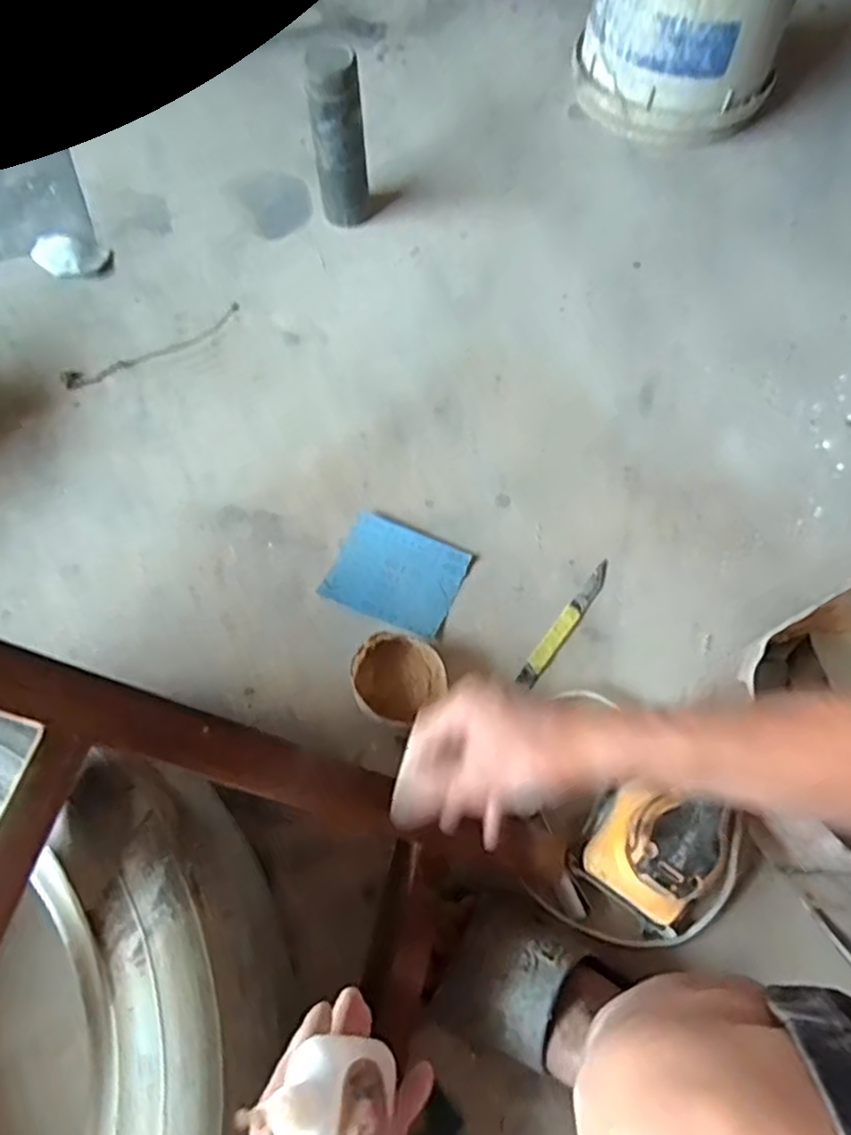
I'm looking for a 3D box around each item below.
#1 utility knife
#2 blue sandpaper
[{"bbox_3d":[0.153,0.060,0.737,0.021,0.006,0.172,35,69,14],"label":"utility knife"},{"bbox_3d":[-0.033,0.007,0.749,0.137,0.008,0.113,21,66,8],"label":"blue sandpaper"}]

